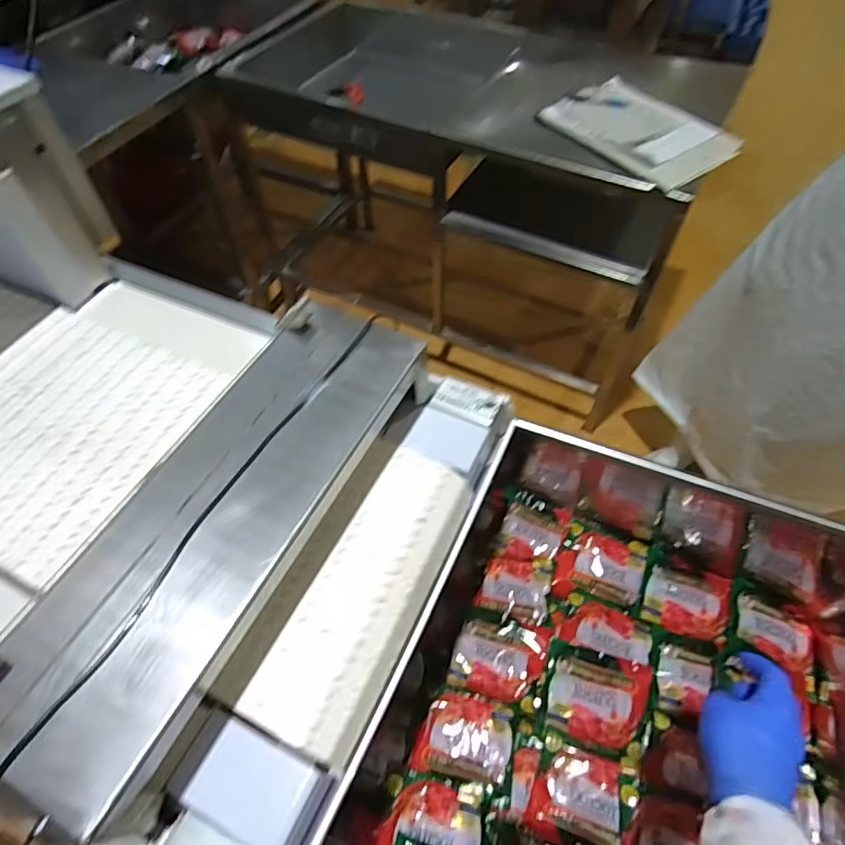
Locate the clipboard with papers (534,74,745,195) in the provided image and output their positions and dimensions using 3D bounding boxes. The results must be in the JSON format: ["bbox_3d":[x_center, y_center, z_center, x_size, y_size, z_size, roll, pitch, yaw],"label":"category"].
[{"bbox_3d":[0.413,-0.570,1.055,0.224,0.023,0.334,-33,61,-19],"label":"clipboard with papers"}]

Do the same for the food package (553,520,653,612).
[{"bbox_3d":[0.291,0.236,0.876,0.144,0.028,0.115,12,57,10],"label":"food package"}]

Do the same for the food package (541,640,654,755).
[{"bbox_3d":[0.248,0.396,0.775,0.143,0.026,0.123,12,57,10],"label":"food package"}]

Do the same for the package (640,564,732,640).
[{"bbox_3d":[0.409,0.275,0.841,0.122,0.013,0.113,17,58,13],"label":"package"}]

